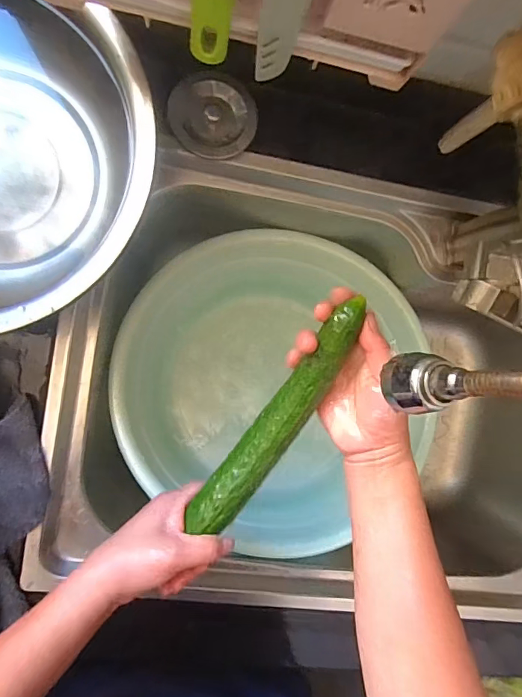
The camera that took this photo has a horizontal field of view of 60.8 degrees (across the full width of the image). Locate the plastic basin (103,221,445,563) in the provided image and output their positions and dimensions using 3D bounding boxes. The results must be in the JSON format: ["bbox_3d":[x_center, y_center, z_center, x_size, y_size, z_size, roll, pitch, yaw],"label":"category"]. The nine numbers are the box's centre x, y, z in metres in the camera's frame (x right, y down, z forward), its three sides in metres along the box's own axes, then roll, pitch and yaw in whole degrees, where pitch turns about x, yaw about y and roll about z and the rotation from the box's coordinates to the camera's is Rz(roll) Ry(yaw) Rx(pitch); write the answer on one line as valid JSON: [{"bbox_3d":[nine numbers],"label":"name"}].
[{"bbox_3d":[0.021,0.030,0.558,0.366,0.140,0.352,0,92,-8],"label":"plastic basin"}]

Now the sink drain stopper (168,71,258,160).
[{"bbox_3d":[-0.044,-0.221,0.416,0.079,0.023,0.076,0,92,-8],"label":"sink drain stopper"}]

